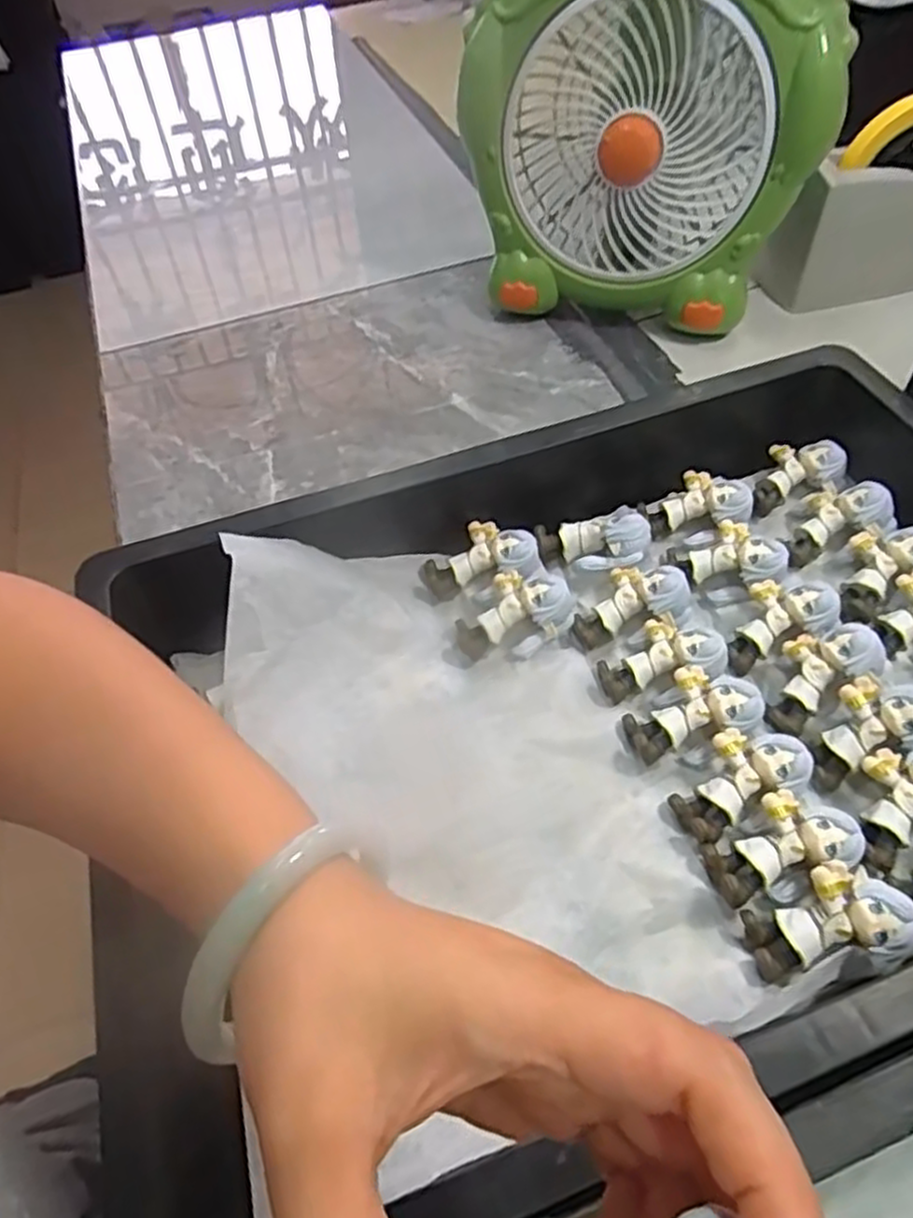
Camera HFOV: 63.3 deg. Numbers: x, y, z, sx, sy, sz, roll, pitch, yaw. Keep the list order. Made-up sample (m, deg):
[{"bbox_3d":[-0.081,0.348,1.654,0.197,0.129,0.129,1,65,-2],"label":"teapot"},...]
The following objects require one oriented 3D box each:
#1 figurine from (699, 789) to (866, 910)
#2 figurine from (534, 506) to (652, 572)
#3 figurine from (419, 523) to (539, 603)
[{"bbox_3d":[0.136,0.101,0.310,0.054,0.027,0.036,-25,56,-14],"label":"figurine"},{"bbox_3d":[0.077,-0.038,0.415,0.060,0.022,0.029,-7,49,24],"label":"figurine"},{"bbox_3d":[0.012,-0.026,0.416,0.066,0.022,0.042,-21,51,11],"label":"figurine"}]

